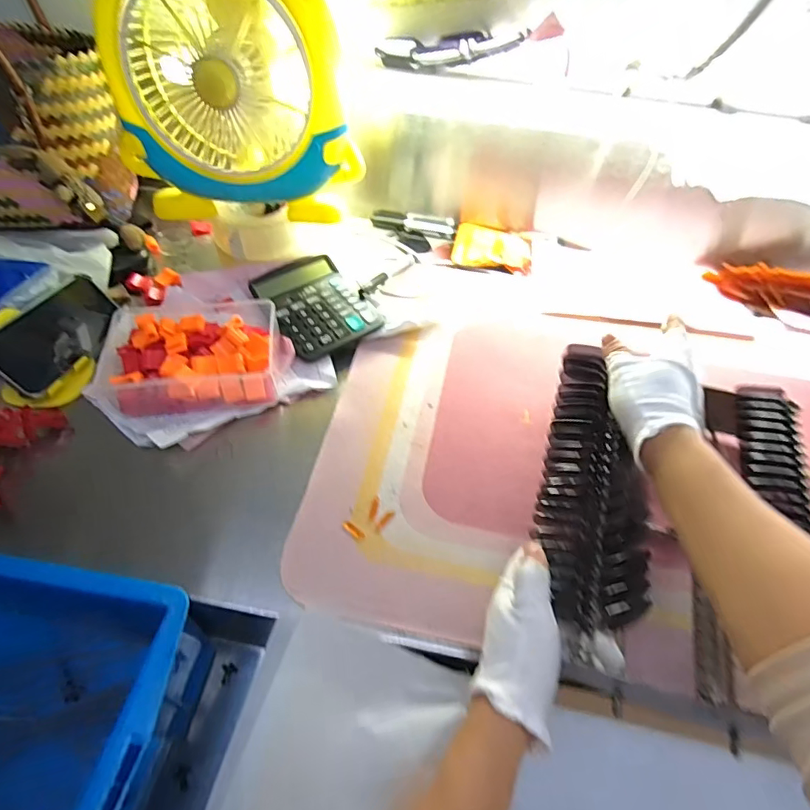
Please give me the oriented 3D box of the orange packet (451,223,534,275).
[{"bbox_3d":[0.130,-0.233,0.740,0.116,0.017,0.081,14,53,7],"label":"orange packet"}]

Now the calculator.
[{"bbox_3d":[-0.112,-0.124,0.632,0.119,0.037,0.153,-27,58,-21],"label":"calculator"}]

